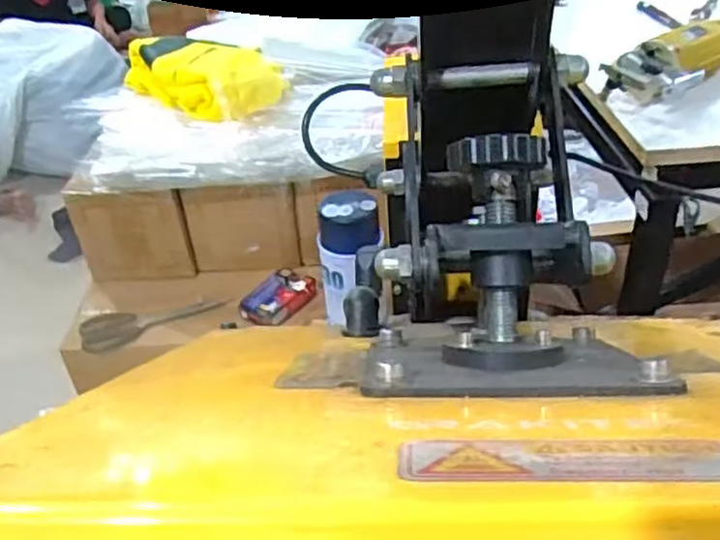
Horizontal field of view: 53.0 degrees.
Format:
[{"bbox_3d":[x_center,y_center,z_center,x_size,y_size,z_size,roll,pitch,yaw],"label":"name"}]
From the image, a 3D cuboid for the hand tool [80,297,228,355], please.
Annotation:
[{"bbox_3d":[-0.275,0.069,0.965,0.184,0.015,0.087,-8,37,-21],"label":"hand tool"}]

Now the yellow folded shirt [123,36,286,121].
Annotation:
[{"bbox_3d":[-0.219,-0.266,0.983,0.224,0.060,0.130,20,43,30],"label":"yellow folded shirt"}]

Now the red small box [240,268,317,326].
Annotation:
[{"bbox_3d":[-0.105,0.034,0.960,0.064,0.027,0.099,18,42,28],"label":"red small box"}]

